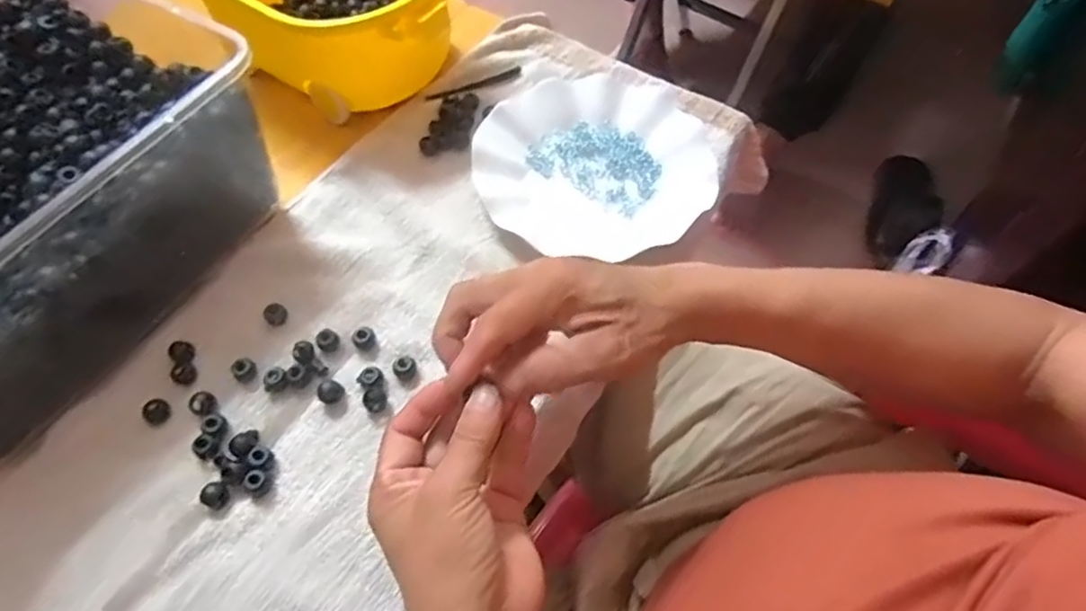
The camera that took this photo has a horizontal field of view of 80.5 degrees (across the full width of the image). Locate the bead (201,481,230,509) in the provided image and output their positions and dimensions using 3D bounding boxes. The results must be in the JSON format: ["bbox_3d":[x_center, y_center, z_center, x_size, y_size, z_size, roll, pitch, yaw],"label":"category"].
[{"bbox_3d":[-0.198,0.115,0.389,0.013,0.011,0.015,25,62,14],"label":"bead"}]

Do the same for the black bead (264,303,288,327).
[{"bbox_3d":[-0.189,0.007,0.454,0.015,0.010,0.015,0,59,0],"label":"black bead"}]

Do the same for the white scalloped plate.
[{"bbox_3d":[0.042,-0.110,0.506,0.181,0.024,0.179,0,59,0],"label":"white scalloped plate"}]

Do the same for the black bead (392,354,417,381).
[{"bbox_3d":[-0.092,0.042,0.429,0.015,0.012,0.013,-28,63,-15],"label":"black bead"}]

